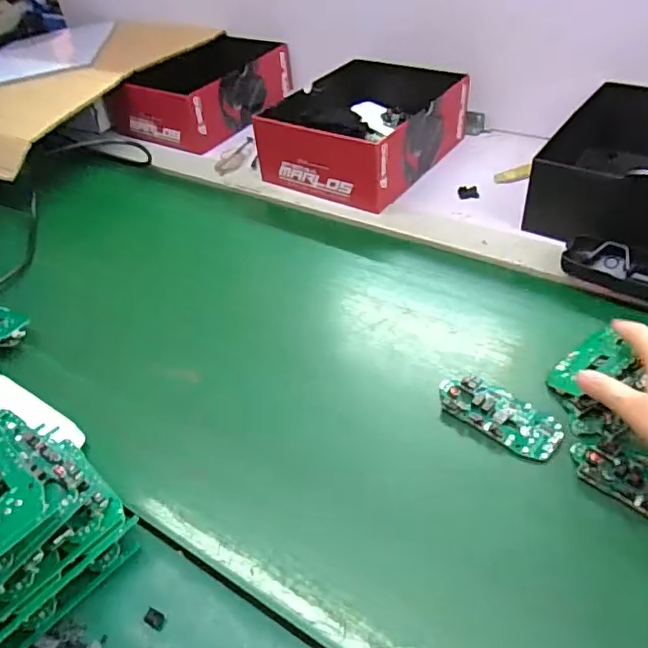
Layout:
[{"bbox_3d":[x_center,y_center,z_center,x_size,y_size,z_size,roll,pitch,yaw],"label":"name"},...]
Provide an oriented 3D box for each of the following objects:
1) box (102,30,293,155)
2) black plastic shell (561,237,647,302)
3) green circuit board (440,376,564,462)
[{"bbox_3d":[-0.188,-0.387,0.912,0.187,0.087,0.266,24,52,29],"label":"box"},{"bbox_3d":[0.285,-0.050,0.524,0.111,0.029,0.048,30,54,33],"label":"black plastic shell"},{"bbox_3d":[0.139,0.071,0.445,0.097,0.013,0.044,29,54,32],"label":"green circuit board"}]

